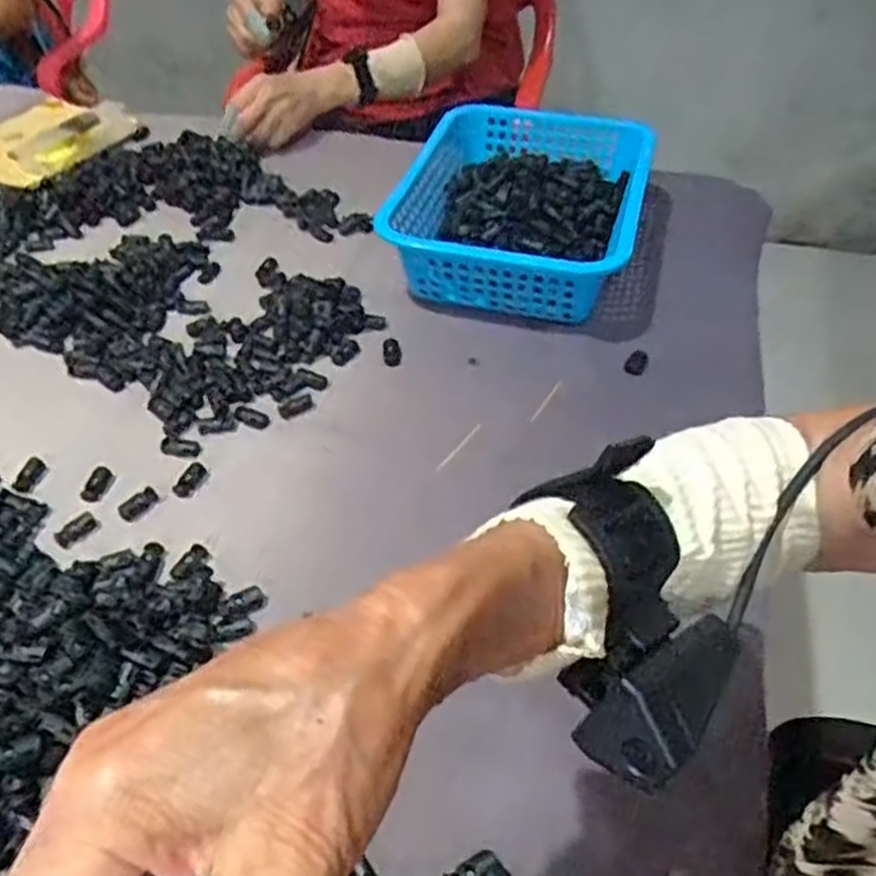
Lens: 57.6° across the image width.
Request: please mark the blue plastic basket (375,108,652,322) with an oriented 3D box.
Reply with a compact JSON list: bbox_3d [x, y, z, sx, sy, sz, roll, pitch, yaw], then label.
[{"bbox_3d":[0.075,-0.225,0.784,0.229,0.077,0.290,13,46,13],"label":"blue plastic basket"}]

